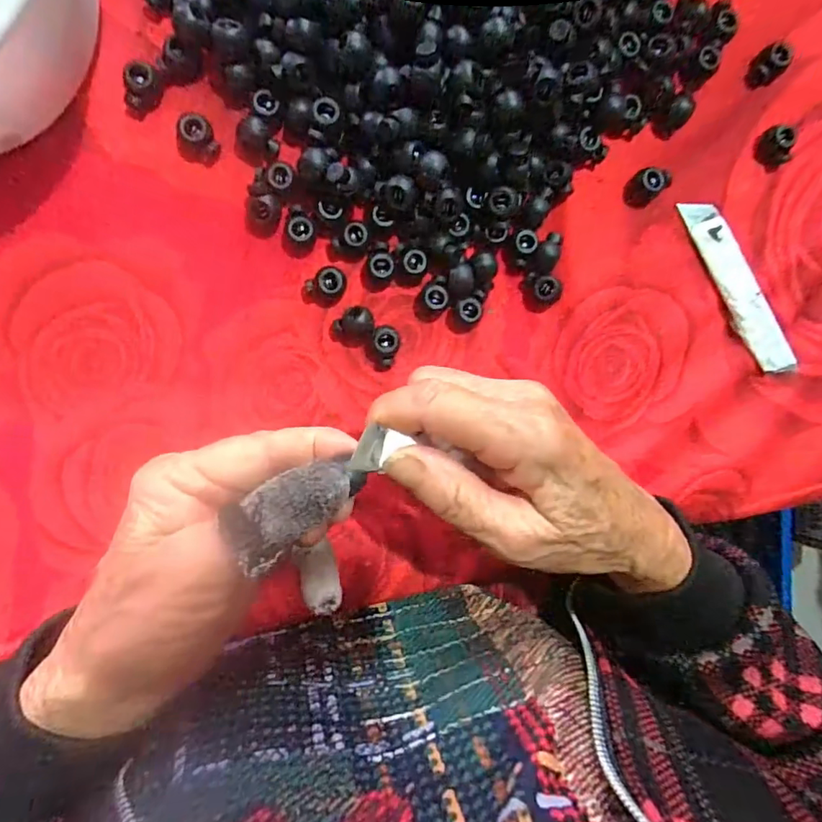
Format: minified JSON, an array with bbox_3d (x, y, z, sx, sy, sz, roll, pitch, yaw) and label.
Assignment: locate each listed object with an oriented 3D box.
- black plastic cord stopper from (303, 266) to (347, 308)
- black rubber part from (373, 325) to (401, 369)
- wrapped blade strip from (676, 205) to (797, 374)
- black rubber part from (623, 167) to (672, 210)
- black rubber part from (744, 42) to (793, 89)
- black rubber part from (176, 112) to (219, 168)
[{"bbox_3d":[-0.040,-0.060,0.253,0.020,0.010,0.015,-36,97,-4],"label":"black plastic cord stopper"},{"bbox_3d":[-0.012,-0.032,0.259,0.013,0.008,0.021,4,92,-10],"label":"black rubber part"},{"bbox_3d":[0.172,-0.065,0.273,0.020,0.004,0.101,-31,93,6],"label":"wrapped blade strip"},{"bbox_3d":[0.118,-0.113,0.263,0.022,0.010,0.016,-44,99,-5],"label":"black rubber part"},{"bbox_3d":[0.182,-0.176,0.266,0.016,0.015,0.015,0,94,-7],"label":"black rubber part"},{"bbox_3d":[-0.098,-0.124,0.239,0.018,0.013,0.018,-1,93,-9],"label":"black rubber part"}]

